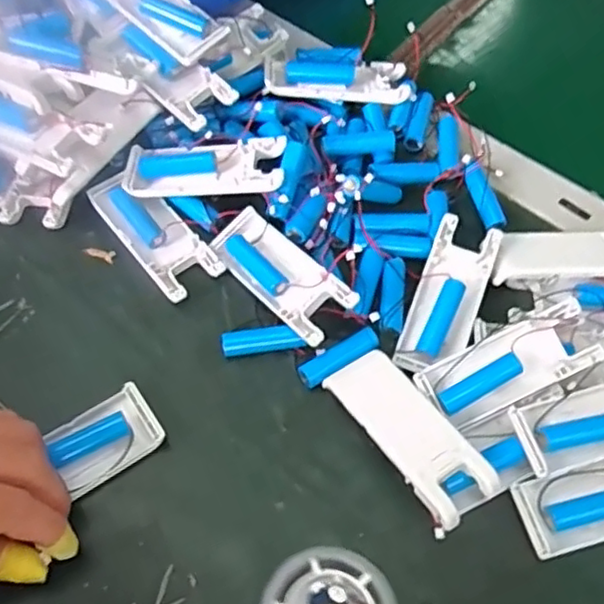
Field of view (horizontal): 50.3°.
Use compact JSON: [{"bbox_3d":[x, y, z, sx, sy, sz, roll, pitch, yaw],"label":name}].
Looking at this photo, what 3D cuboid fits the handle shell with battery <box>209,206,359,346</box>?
[{"bbox_3d":[-0.012,-0.018,0.393,0.041,0.028,0.101,-36,64,-17],"label":"handle shell with battery"}]

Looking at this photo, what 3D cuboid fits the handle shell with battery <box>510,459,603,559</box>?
[{"bbox_3d":[0.167,0.106,0.348,0.101,0.014,0.038,-12,62,-10],"label":"handle shell with battery"}]

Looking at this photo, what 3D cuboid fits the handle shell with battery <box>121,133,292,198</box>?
[{"bbox_3d":[-0.064,-0.085,0.427,0.104,0.024,0.040,0,61,-3],"label":"handle shell with battery"}]

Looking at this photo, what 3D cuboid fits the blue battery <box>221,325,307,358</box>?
[{"bbox_3d":[-0.022,0.023,0.381,0.052,0.014,0.014,-7,59,-3],"label":"blue battery"}]

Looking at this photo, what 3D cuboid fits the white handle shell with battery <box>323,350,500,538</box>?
[{"bbox_3d":[0.058,0.071,0.352,0.041,0.026,0.101,-32,63,-15],"label":"white handle shell with battery"}]

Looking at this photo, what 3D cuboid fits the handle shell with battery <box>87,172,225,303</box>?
[{"bbox_3d":[-0.095,-0.046,0.418,0.040,0.022,0.098,-35,68,-20],"label":"handle shell with battery"}]

